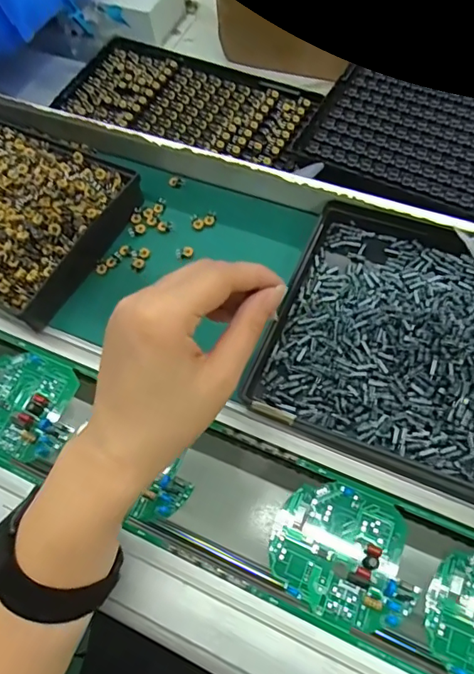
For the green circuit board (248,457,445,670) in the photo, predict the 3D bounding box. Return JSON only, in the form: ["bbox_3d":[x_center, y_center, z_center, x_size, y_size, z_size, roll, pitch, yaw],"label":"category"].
[{"bbox_3d":[0.073,0.145,0.330,0.097,0.010,0.095,20,67,15],"label":"green circuit board"}]

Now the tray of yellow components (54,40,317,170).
[{"bbox_3d":[-0.061,-0.305,0.636,0.327,0.027,0.155,19,66,15],"label":"tray of yellow components"}]

